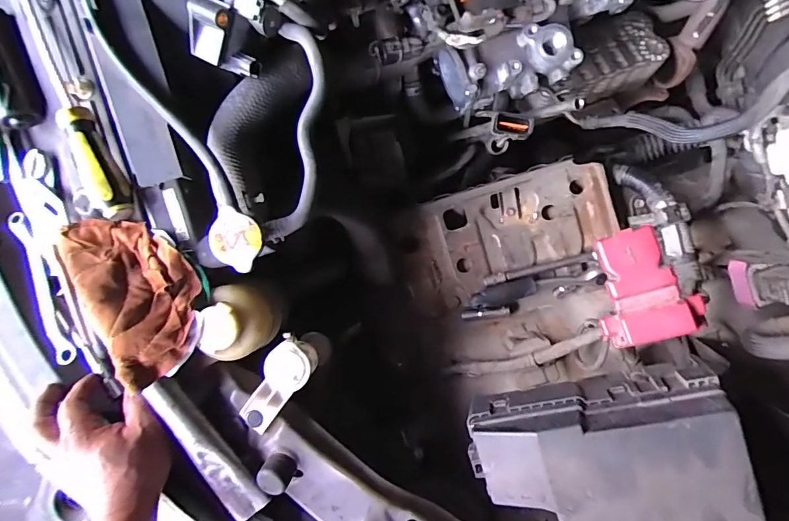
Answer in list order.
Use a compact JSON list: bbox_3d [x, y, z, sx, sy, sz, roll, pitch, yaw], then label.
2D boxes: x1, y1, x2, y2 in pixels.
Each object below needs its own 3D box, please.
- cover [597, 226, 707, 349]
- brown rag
[{"bbox_3d":[0.218,0.024,0.402,0.076,0.033,0.098,-21,82,21],"label":"cover"},{"bbox_3d":[-0.240,0.022,0.401,0.154,0.041,0.097,42,92,0],"label":"brown rag"}]

